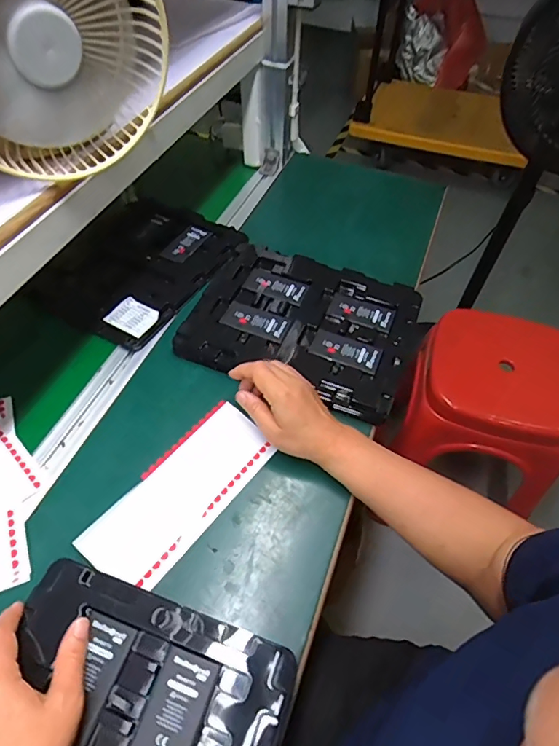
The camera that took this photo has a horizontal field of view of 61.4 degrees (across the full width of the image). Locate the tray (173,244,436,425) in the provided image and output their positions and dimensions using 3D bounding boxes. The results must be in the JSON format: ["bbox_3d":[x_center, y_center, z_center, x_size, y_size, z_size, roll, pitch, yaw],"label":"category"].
[{"bbox_3d":[0.038,-0.071,0.621,0.286,0.020,0.216,17,54,11],"label":"tray"}]

